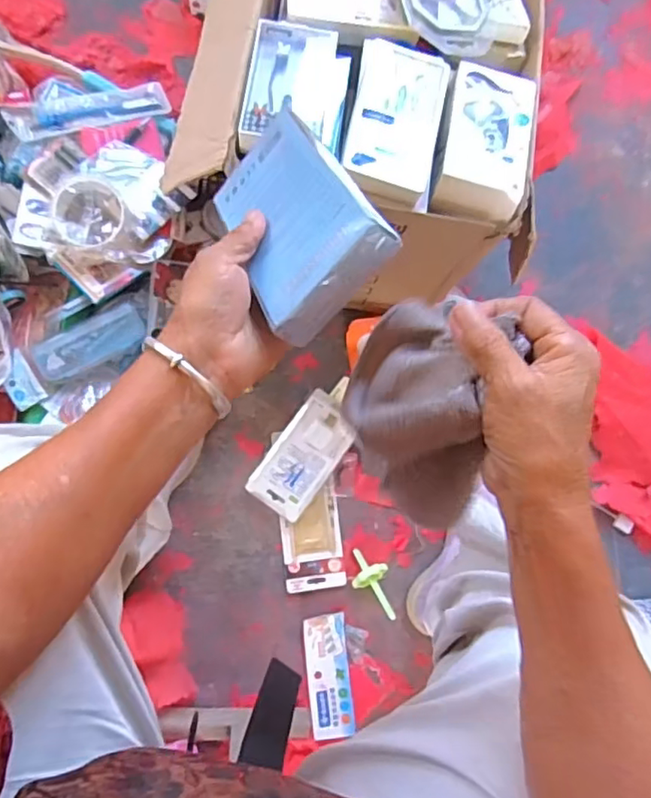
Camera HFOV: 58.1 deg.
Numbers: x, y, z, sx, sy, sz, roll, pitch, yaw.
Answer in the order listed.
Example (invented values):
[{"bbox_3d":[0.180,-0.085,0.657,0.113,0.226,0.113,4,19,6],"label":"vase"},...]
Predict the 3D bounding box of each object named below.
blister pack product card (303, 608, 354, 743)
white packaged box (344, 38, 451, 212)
[{"bbox_3d":[0.004,0.352,0.744,0.054,0.006,0.146,-5,83,-6],"label":"blister pack product card"},{"bbox_3d":[0.068,-0.269,0.561,0.085,0.039,0.158,10,81,-5],"label":"white packaged box"}]

